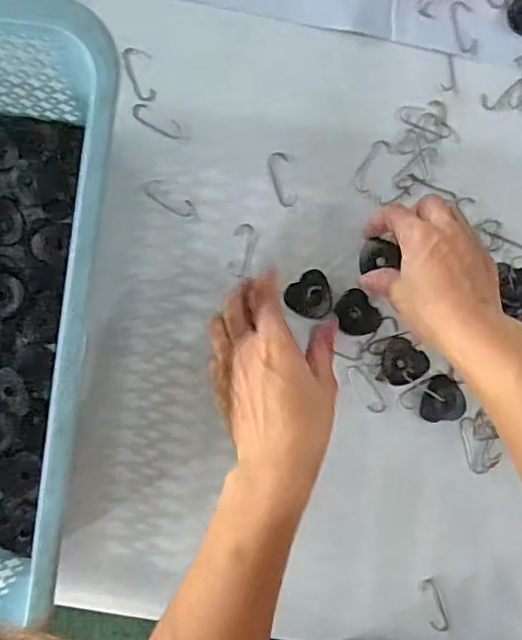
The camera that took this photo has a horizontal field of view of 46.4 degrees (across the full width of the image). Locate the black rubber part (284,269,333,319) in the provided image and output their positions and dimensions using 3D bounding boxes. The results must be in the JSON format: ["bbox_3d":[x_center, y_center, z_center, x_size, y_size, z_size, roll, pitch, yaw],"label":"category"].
[{"bbox_3d":[0.039,-0.018,0.465,0.034,0.004,0.034,0,89,-4],"label":"black rubber part"}]

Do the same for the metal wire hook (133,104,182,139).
[{"bbox_3d":[-0.079,-0.152,0.466,0.040,0.004,0.014,29,87,-3],"label":"metal wire hook"}]

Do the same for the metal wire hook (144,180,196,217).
[{"bbox_3d":[-0.069,-0.092,0.460,0.041,0.004,0.016,36,86,-3],"label":"metal wire hook"}]

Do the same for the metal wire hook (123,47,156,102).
[{"bbox_3d":[-0.091,-0.188,0.465,0.019,0.004,0.043,-16,90,-5],"label":"metal wire hook"}]

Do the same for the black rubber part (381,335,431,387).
[{"bbox_3d":[0.107,0.031,0.463,0.032,0.011,0.034,0,89,-4],"label":"black rubber part"}]

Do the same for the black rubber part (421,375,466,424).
[{"bbox_3d":[0.139,0.060,0.467,0.032,0.013,0.036,-8,89,-5],"label":"black rubber part"}]

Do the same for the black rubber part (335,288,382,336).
[{"bbox_3d":[0.073,-0.004,0.467,0.029,0.005,0.035,-39,92,-4],"label":"black rubber part"}]

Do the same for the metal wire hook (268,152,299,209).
[{"bbox_3d":[0.017,-0.108,0.470,0.015,0.004,0.044,-15,90,-5],"label":"metal wire hook"}]

